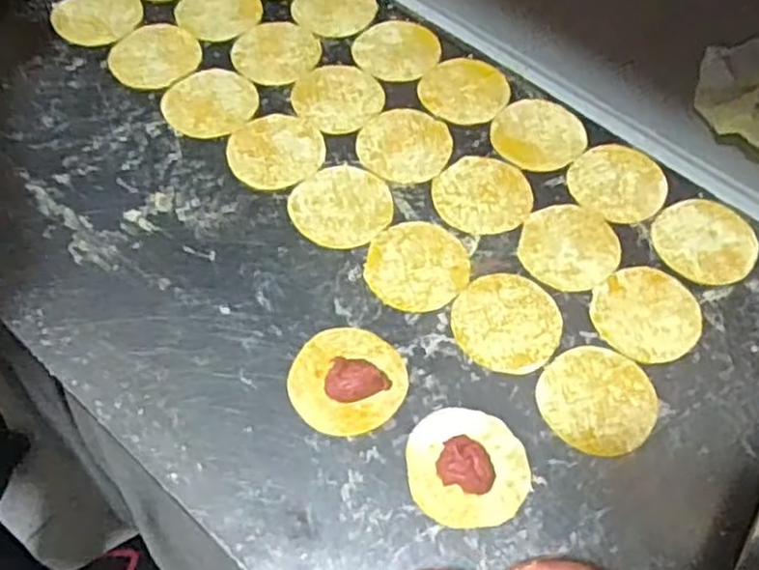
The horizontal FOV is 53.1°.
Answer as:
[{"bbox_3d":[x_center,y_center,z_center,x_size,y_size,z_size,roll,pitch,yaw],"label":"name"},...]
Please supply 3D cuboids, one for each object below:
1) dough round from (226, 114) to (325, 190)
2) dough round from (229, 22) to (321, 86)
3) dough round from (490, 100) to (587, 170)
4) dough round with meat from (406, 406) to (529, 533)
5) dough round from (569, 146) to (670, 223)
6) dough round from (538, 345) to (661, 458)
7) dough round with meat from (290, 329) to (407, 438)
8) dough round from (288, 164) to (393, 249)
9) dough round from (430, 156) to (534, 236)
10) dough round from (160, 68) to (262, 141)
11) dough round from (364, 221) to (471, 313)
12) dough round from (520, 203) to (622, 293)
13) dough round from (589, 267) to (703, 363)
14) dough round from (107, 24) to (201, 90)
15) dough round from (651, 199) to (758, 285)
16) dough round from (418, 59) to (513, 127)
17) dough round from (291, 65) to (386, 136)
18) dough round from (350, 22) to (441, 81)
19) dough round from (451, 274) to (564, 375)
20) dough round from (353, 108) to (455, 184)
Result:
[{"bbox_3d":[-0.091,-0.120,0.666,0.083,0.004,0.080,1,58,-2],"label":"dough round"},{"bbox_3d":[-0.100,-0.227,0.734,0.082,0.004,0.085,1,58,-2],"label":"dough round"},{"bbox_3d":[0.144,-0.137,0.687,0.084,0.004,0.077,1,58,-2],"label":"dough round"},{"bbox_3d":[0.061,0.118,0.512,0.080,0.027,0.082,1,58,-2],"label":"dough round with meat"},{"bbox_3d":[0.208,-0.090,0.661,0.081,0.006,0.078,1,58,-2],"label":"dough round"},{"bbox_3d":[0.159,0.082,0.549,0.082,0.004,0.081,1,58,-2],"label":"dough round"},{"bbox_3d":[-0.023,0.063,0.544,0.081,0.023,0.083,1,58,-2],"label":"dough round with meat"},{"bbox_3d":[-0.031,-0.068,0.635,0.082,0.004,0.085,1,58,-2],"label":"dough round"},{"bbox_3d":[0.089,-0.078,0.650,0.082,0.005,0.079,1,58,-2],"label":"dough round"},{"bbox_3d":[-0.154,-0.168,0.694,0.083,0.004,0.086,1,58,-2],"label":"dough round"},{"bbox_3d":[0.030,-0.016,0.607,0.081,0.004,0.079,1,58,-2],"label":"dough round"},{"bbox_3d":[0.156,-0.033,0.623,0.079,0.004,0.082,1,58,-2],"label":"dough round"},{"bbox_3d":[0.208,0.022,0.591,0.082,0.005,0.077,1,58,-2],"label":"dough round"},{"bbox_3d":[-0.215,-0.220,0.724,0.083,0.004,0.083,1,58,-2],"label":"dough round"},{"bbox_3d":[0.271,-0.038,0.631,0.082,0.004,0.078,1,58,-2],"label":"dough round"},{"bbox_3d":[0.080,-0.183,0.712,0.081,0.006,0.076,1,58,-2],"label":"dough round"},{"bbox_3d":[-0.038,-0.175,0.703,0.085,0.004,0.079,1,58,-2],"label":"dough round"},{"bbox_3d":[0.016,-0.230,0.740,0.083,0.005,0.075,9,58,3],"label":"dough round"},{"bbox_3d":[0.098,0.028,0.583,0.082,0.004,0.082,1,58,-2],"label":"dough round"},{"bbox_3d":[0.022,-0.126,0.674,0.081,0.004,0.080,1,58,-2],"label":"dough round"}]

